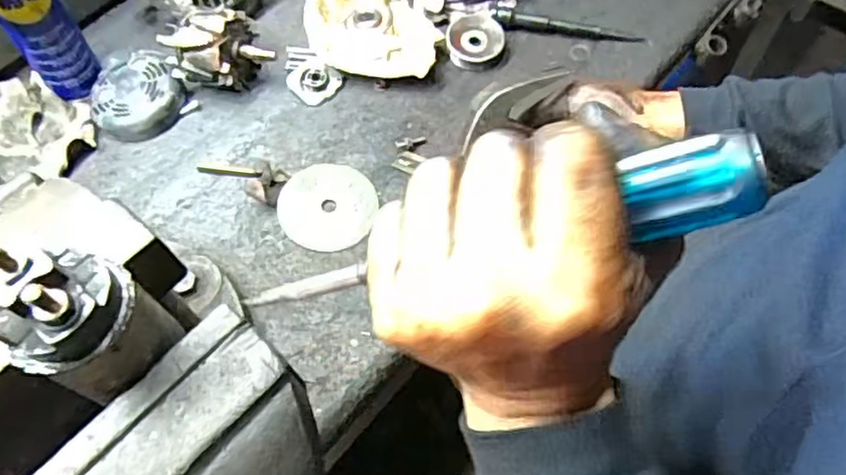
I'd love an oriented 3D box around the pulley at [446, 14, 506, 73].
[{"bbox_3d":[0.063,-0.238,0.765,0.068,0.026,0.077,3,62,4],"label":"pulley"}]

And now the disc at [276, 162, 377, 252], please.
[{"bbox_3d":[-0.101,-0.034,0.676,0.096,0.008,0.100,4,66,-8],"label":"disc"}]

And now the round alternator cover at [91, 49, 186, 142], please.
[{"bbox_3d":[-0.327,-0.160,0.731,0.101,0.041,0.092,-33,65,-14],"label":"round alternator cover"}]

